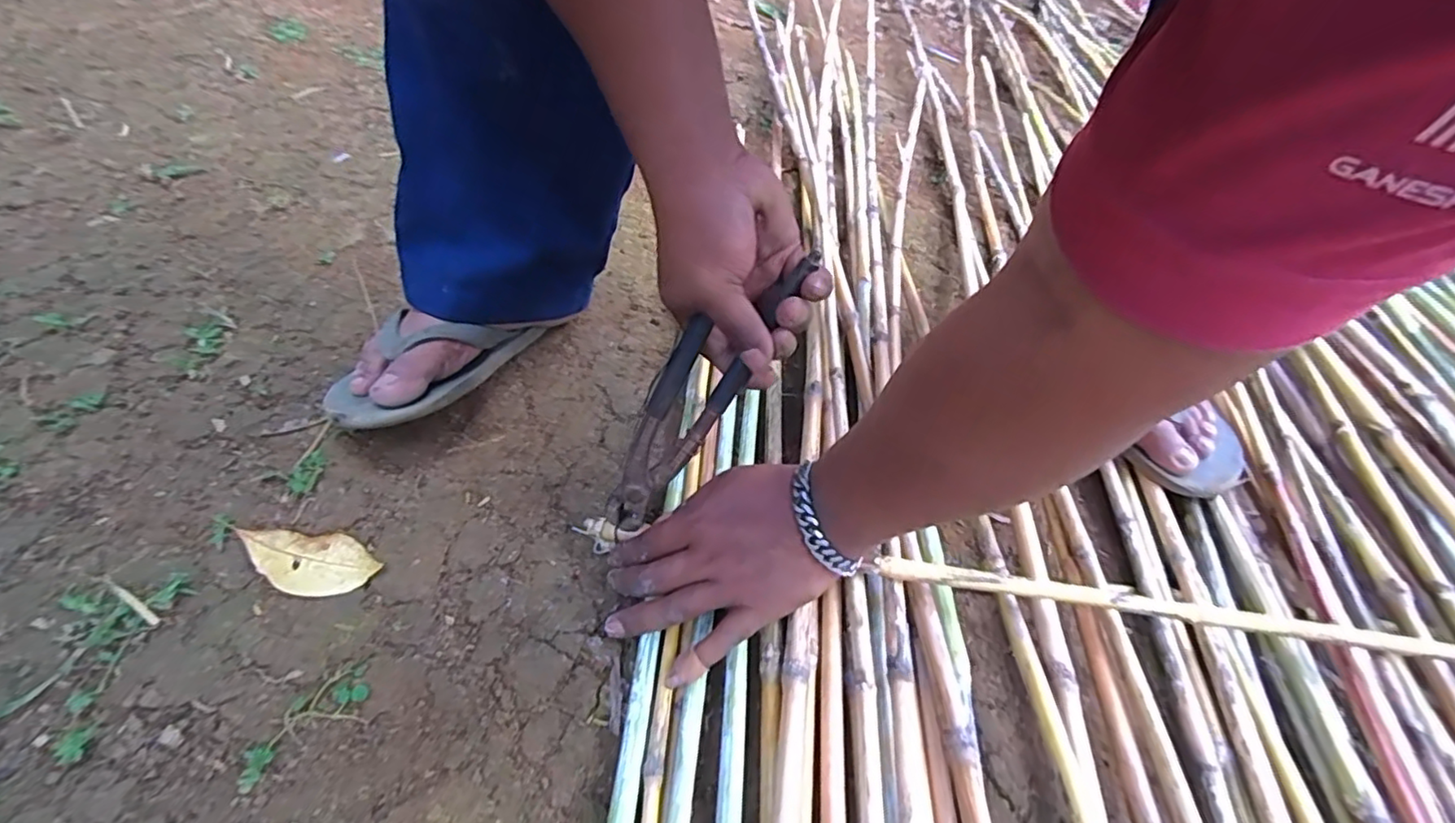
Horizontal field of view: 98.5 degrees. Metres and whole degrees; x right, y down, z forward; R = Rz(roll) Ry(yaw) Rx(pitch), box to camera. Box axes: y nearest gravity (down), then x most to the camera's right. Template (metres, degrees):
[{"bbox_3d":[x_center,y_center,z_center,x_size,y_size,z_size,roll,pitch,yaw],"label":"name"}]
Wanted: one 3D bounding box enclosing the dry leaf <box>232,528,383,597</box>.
[{"bbox_3d":[-0.290,0.101,0.426,0.101,0.011,0.041,11,48,3],"label":"dry leaf"}]

